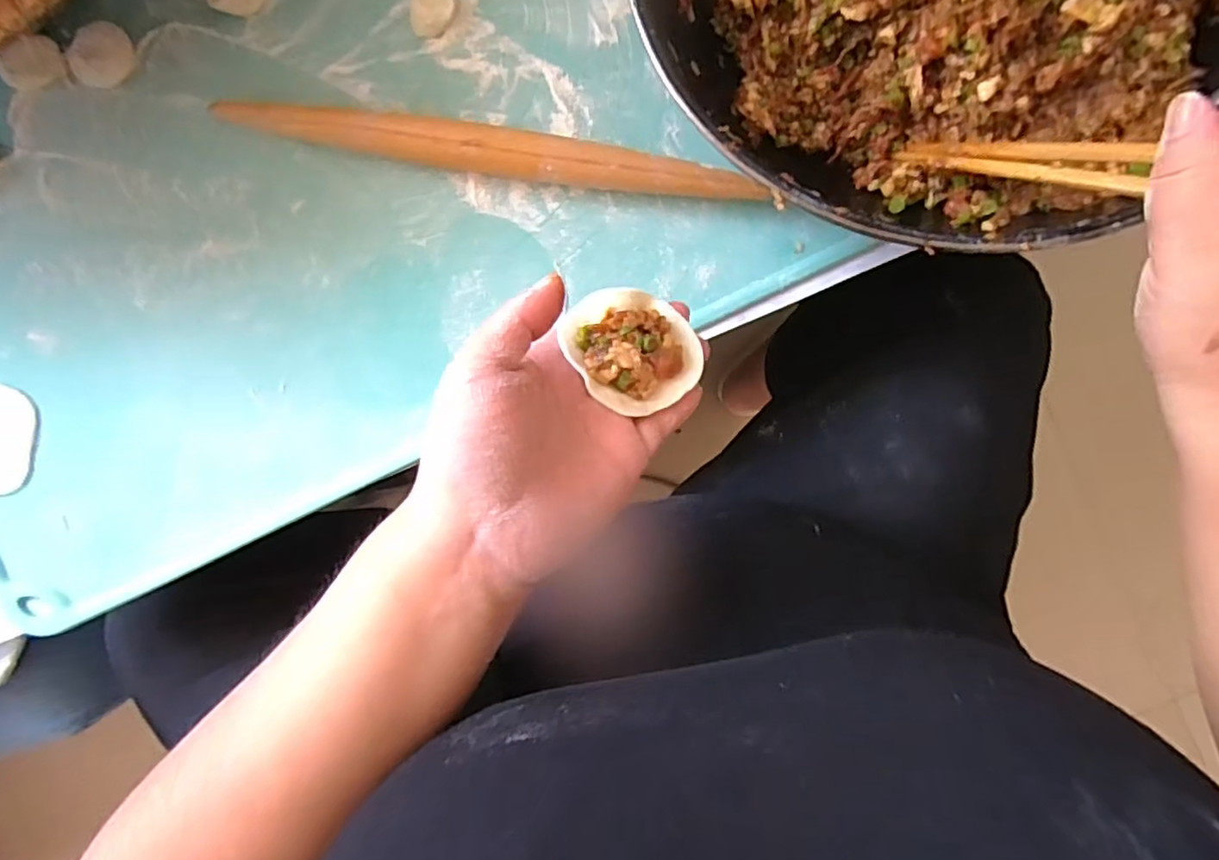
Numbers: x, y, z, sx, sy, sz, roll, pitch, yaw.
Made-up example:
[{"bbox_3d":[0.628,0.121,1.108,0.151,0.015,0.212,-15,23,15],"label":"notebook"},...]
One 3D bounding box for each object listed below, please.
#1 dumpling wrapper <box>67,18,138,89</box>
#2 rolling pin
[{"bbox_3d":[-0.306,-0.226,0.392,0.038,0.004,0.038,0,89,1],"label":"dumpling wrapper"},{"bbox_3d":[-0.061,-0.157,0.378,0.306,0.031,0.022,9,89,1],"label":"rolling pin"}]

